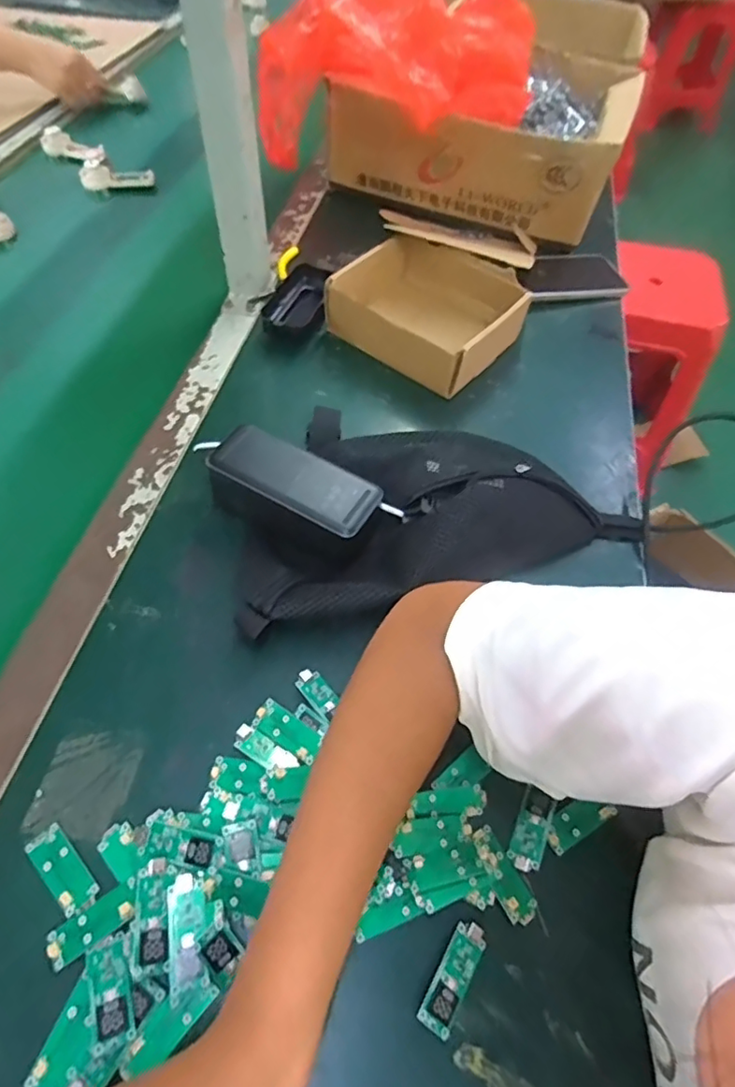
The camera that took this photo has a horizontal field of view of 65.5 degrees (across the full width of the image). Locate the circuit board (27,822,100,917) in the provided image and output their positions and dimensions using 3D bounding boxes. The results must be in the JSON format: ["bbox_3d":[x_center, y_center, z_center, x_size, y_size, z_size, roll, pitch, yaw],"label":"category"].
[{"bbox_3d":[-0.172,0.183,0.321,0.051,0.004,0.020,39,62,22],"label":"circuit board"}]

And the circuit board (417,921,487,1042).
[{"bbox_3d":[0.047,0.228,0.302,0.018,0.006,0.052,29,59,16],"label":"circuit board"}]

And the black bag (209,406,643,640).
[{"bbox_3d":[0.045,-0.049,0.465,0.324,0.054,0.200,-13,57,-12],"label":"black bag"}]

